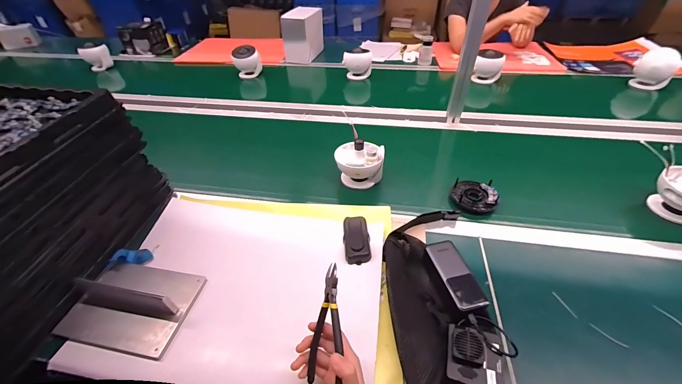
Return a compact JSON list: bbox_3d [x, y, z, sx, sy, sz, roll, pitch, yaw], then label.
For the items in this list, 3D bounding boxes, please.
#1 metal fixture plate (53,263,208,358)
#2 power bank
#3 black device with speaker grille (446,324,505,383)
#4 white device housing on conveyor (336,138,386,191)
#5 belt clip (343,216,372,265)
[{"bbox_3d":[-0.363,0.185,0.501,0.204,0.059,0.147,7,44,9],"label":"metal fixture plate"},{"bbox_3d":[0.191,0.139,0.493,0.056,0.020,0.130,-11,44,-10],"label":"power bank"},{"bbox_3d":[0.194,0.239,0.412,0.085,0.045,0.081,13,45,15],"label":"black device with speaker grille"},{"bbox_3d":[0.047,-0.078,0.726,0.115,0.105,0.102,0,43,2],"label":"white device housing on conveyor"},{"bbox_3d":[0.033,0.095,0.596,0.052,0.029,0.101,-2,43,-1],"label":"belt clip"}]

